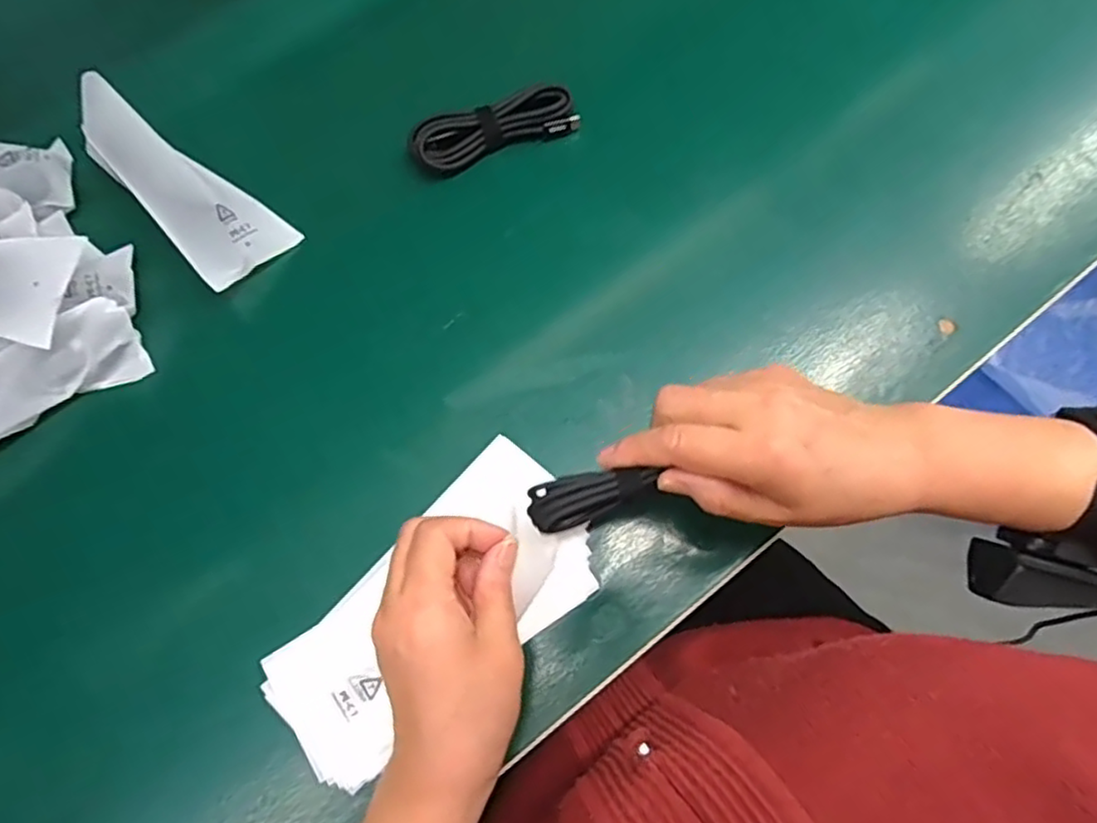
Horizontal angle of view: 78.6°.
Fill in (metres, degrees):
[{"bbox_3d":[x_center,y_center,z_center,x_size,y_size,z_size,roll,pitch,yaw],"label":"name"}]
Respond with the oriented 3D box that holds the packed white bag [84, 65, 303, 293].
[{"bbox_3d":[-0.229,-0.145,0.415,0.152,0.039,0.060,44,79,12],"label":"packed white bag"}]

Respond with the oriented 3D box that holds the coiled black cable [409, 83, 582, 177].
[{"bbox_3d":[-0.034,-0.184,0.437,0.108,0.014,0.034,-19,74,-4],"label":"coiled black cable"}]

